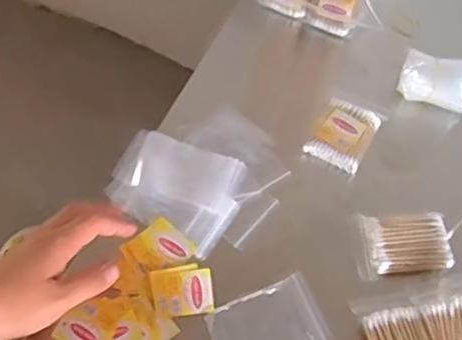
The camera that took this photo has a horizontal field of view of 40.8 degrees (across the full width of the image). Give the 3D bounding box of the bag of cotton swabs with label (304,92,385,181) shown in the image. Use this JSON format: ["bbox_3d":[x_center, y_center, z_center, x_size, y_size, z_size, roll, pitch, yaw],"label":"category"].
[{"bbox_3d":[0.121,-0.037,0.662,0.058,0.026,0.079,28,61,10],"label":"bag of cotton swabs with label"}]

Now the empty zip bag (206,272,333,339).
[{"bbox_3d":[0.032,0.141,0.556,0.099,0.005,0.065,-20,63,-16],"label":"empty zip bag"}]

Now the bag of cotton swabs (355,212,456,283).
[{"bbox_3d":[0.167,0.072,0.597,0.088,0.016,0.065,3,59,-4],"label":"bag of cotton swabs"}]

